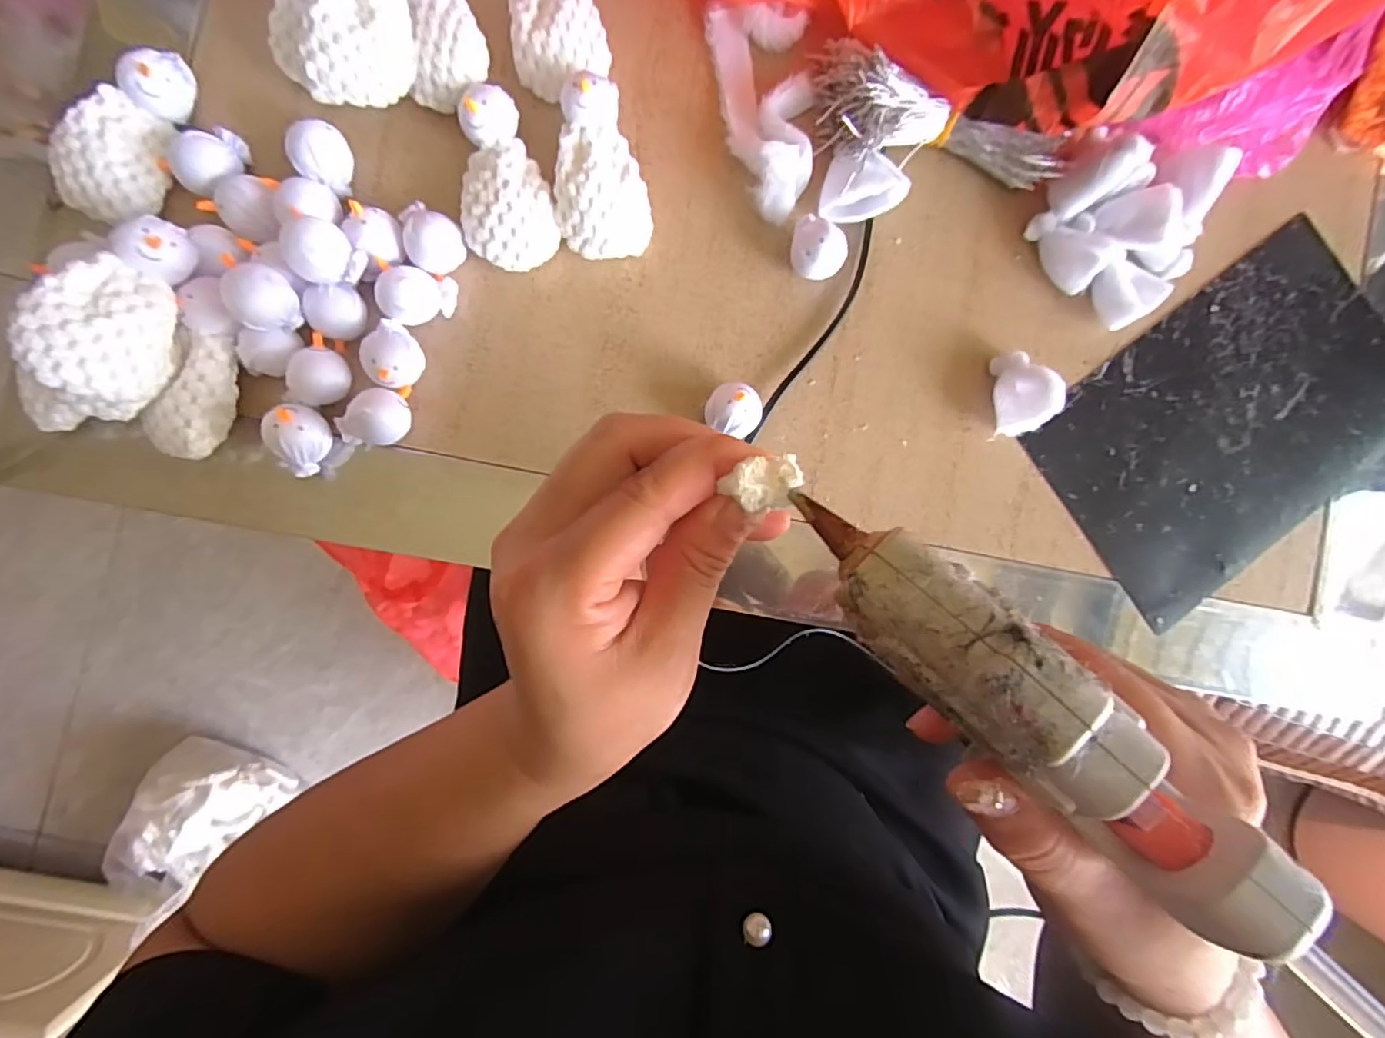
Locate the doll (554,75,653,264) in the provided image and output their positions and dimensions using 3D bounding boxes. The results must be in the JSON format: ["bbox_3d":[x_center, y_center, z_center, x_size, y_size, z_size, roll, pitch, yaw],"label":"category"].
[{"bbox_3d":[-0.043,-0.158,0.278,0.040,0.034,0.069,-11,89,-4],"label":"doll"}]

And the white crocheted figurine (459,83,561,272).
[{"bbox_3d":[-0.086,-0.152,0.277,0.039,0.031,0.072,-12,89,-4],"label":"white crocheted figurine"}]

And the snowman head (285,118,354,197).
[{"bbox_3d":[-0.167,-0.162,0.270,0.020,0.022,0.024,10,88,-3],"label":"snowman head"}]

